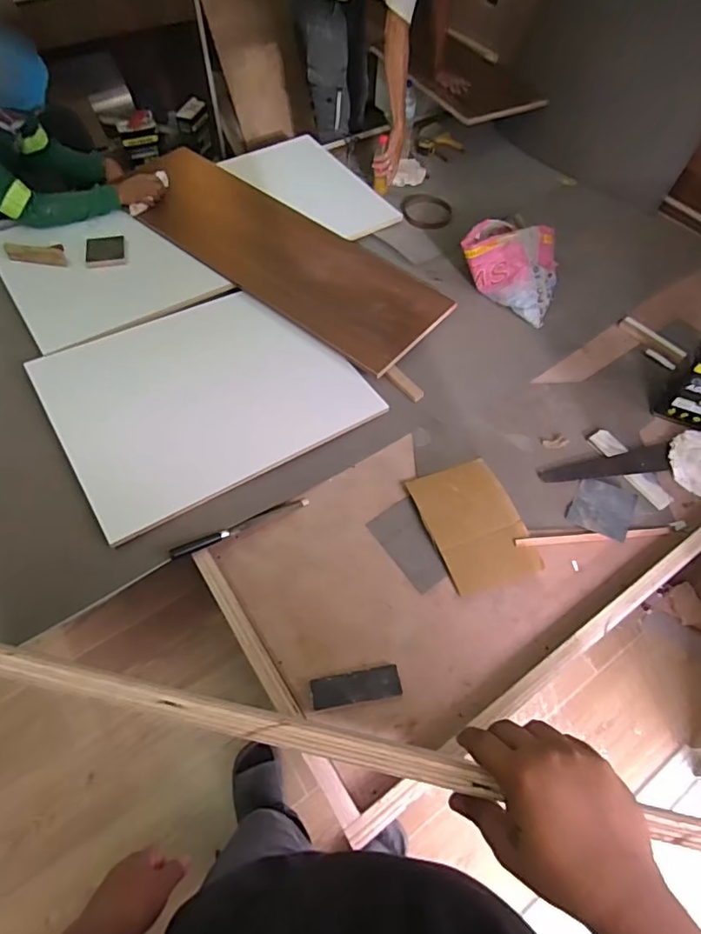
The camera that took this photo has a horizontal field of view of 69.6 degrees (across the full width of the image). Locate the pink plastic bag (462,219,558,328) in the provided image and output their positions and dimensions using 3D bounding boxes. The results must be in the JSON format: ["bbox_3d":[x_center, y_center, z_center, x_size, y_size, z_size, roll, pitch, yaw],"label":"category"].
[{"bbox_3d":[0.483,-0.608,1.536,0.303,0.153,0.285,15,59,7],"label":"pink plastic bag"}]

